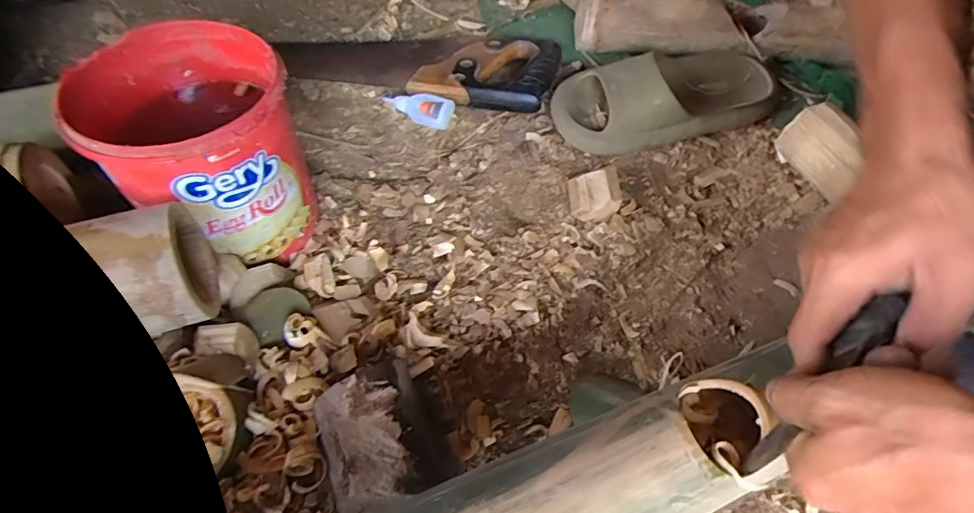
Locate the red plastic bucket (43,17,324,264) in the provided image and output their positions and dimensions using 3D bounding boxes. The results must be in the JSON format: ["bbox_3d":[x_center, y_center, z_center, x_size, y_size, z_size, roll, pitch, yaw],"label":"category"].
[{"bbox_3d":[-0.215,-0.082,0.415,0.125,0.153,0.134,1,57,-1],"label":"red plastic bucket"}]

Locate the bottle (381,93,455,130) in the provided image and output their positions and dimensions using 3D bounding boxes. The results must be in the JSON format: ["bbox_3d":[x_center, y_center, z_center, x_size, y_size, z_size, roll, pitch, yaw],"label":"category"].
[{"bbox_3d":[-0.076,-0.159,0.548,0.078,0.021,0.030,13,58,7],"label":"bottle"}]

